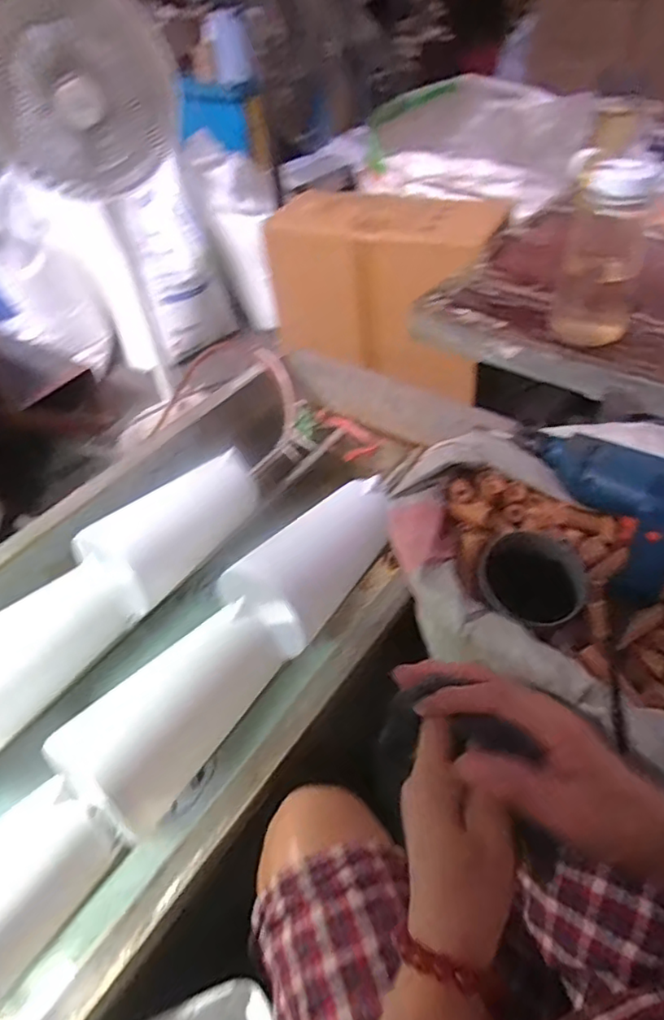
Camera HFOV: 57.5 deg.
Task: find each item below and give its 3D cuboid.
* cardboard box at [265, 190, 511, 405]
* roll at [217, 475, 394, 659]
[{"bbox_3d":[0.114,-0.444,1.234,0.438,0.309,0.244,25,52,25],"label":"cardboard box"},{"bbox_3d":[-0.014,0.046,0.740,0.106,0.090,0.244,25,52,26],"label":"roll"}]

